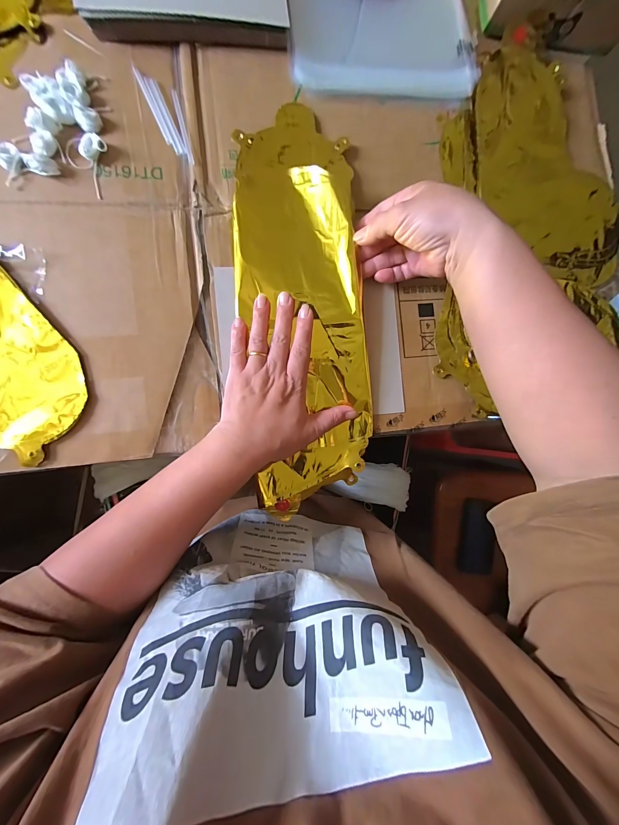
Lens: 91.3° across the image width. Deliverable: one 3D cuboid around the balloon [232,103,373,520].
[{"bbox_3d":[-0.008,-0.111,0.319,0.124,0.036,0.412,-6,92,-8],"label":"balloon"}]

